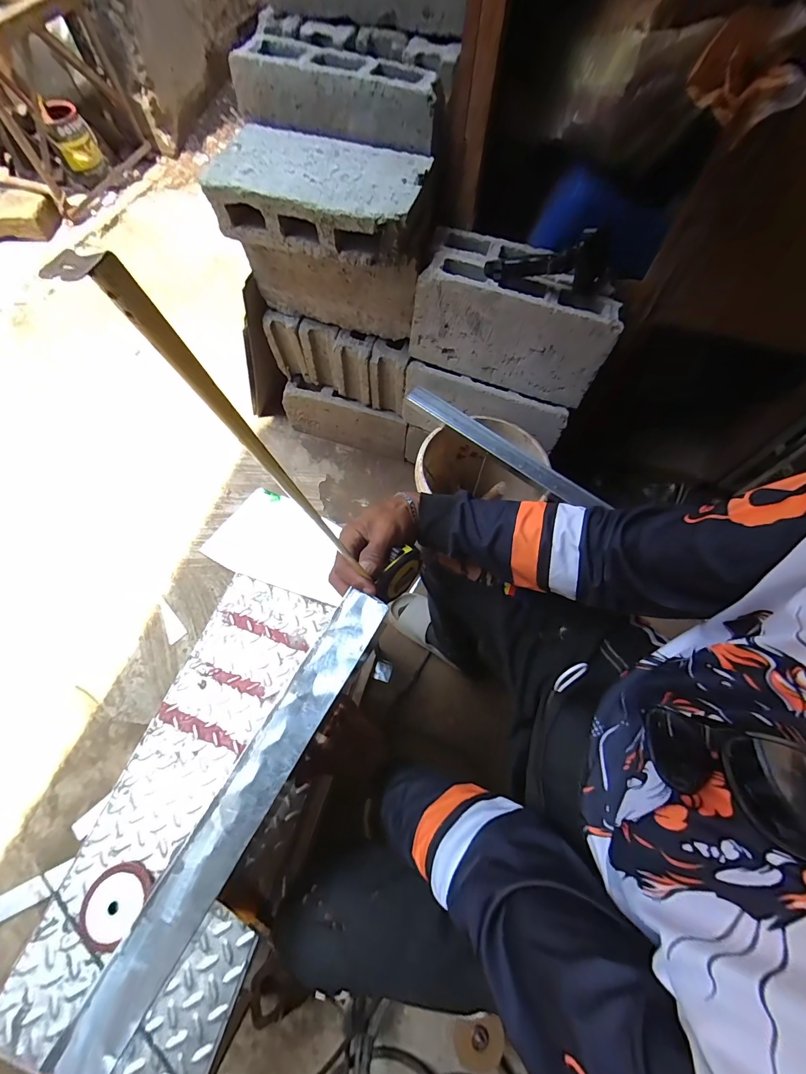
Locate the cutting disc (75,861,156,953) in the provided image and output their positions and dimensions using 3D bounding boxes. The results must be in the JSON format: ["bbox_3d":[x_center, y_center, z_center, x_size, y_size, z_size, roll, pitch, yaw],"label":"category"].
[{"bbox_3d":[-0.411,0.520,0.548,0.085,0.008,0.097,20,63,18],"label":"cutting disc"}]

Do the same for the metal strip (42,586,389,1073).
[{"bbox_3d":[-0.148,0.243,0.359,0.051,0.009,0.432,30,74,9],"label":"metal strip"}]

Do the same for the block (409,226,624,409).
[{"bbox_3d":[0.238,-0.477,0.832,0.389,0.196,0.189,18,65,6],"label":"block"}]

